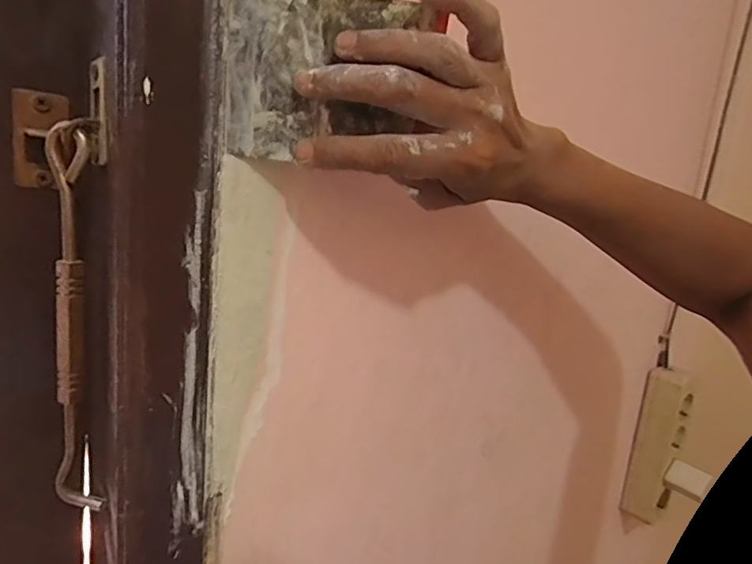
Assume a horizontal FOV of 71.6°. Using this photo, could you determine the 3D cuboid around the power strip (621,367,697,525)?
[{"bbox_3d":[0.360,0.211,0.666,0.054,0.196,0.039,13,13,33],"label":"power strip"}]

